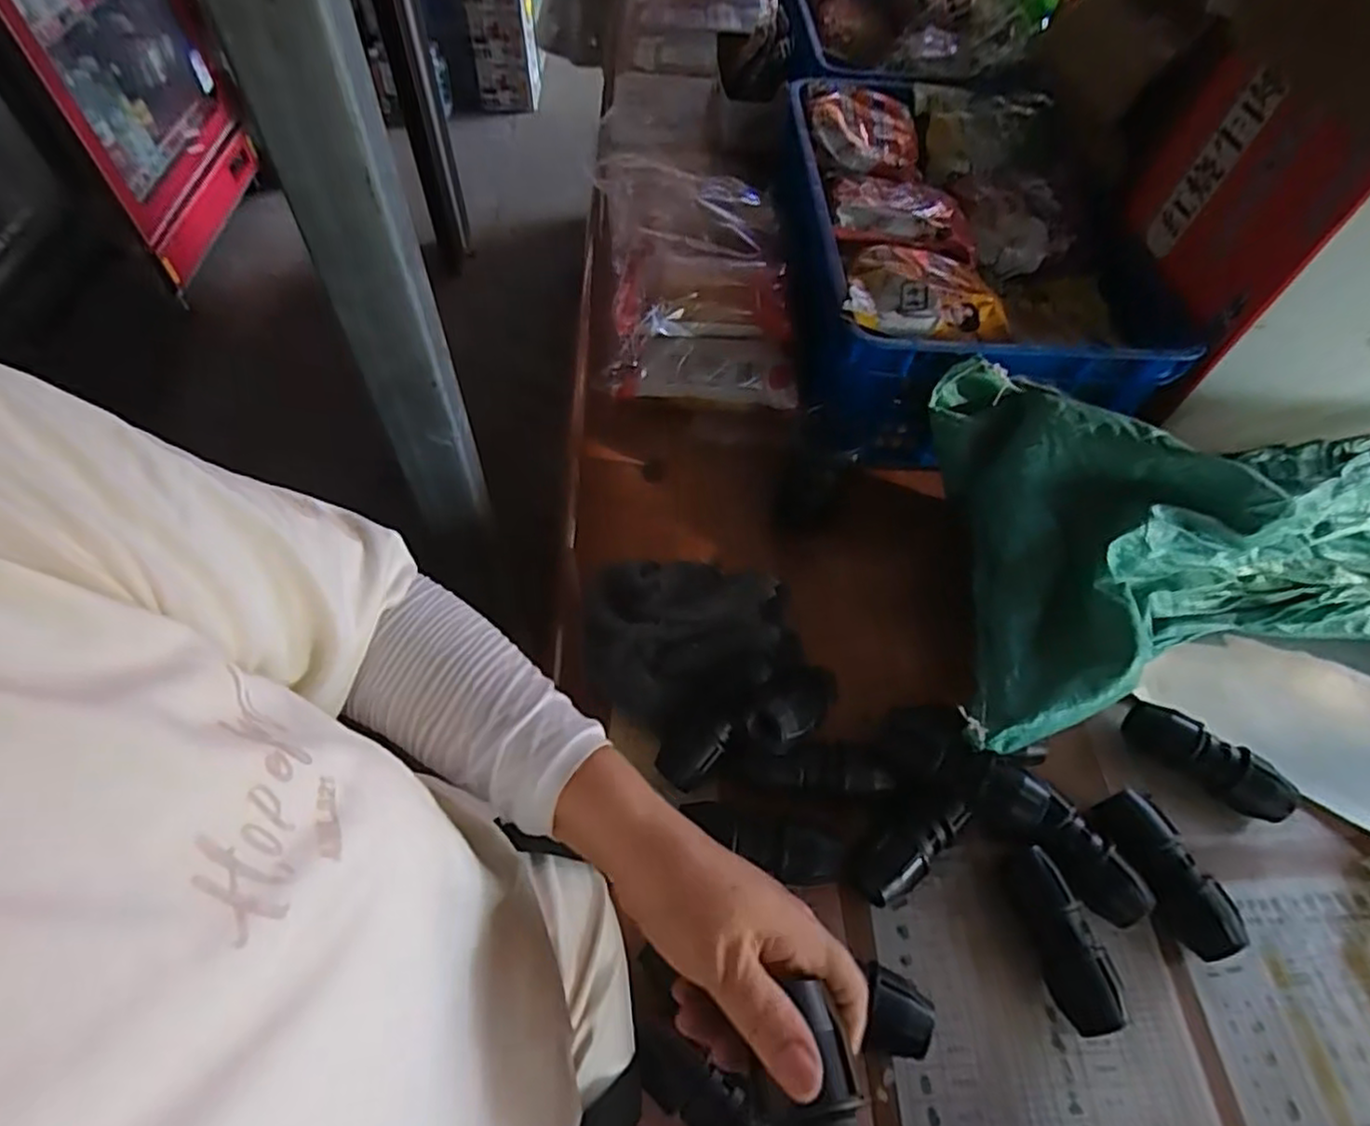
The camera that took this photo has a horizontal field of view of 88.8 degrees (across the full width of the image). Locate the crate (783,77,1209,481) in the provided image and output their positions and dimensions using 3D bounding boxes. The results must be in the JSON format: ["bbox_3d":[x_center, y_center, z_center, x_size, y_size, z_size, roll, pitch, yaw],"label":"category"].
[{"bbox_3d":[0.302,-0.349,0.809,0.352,0.163,0.505,0,56,-2],"label":"crate"}]

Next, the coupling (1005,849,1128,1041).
[{"bbox_3d":[0.267,0.263,0.495,0.037,0.041,0.114,-6,56,-6],"label":"coupling"}]

